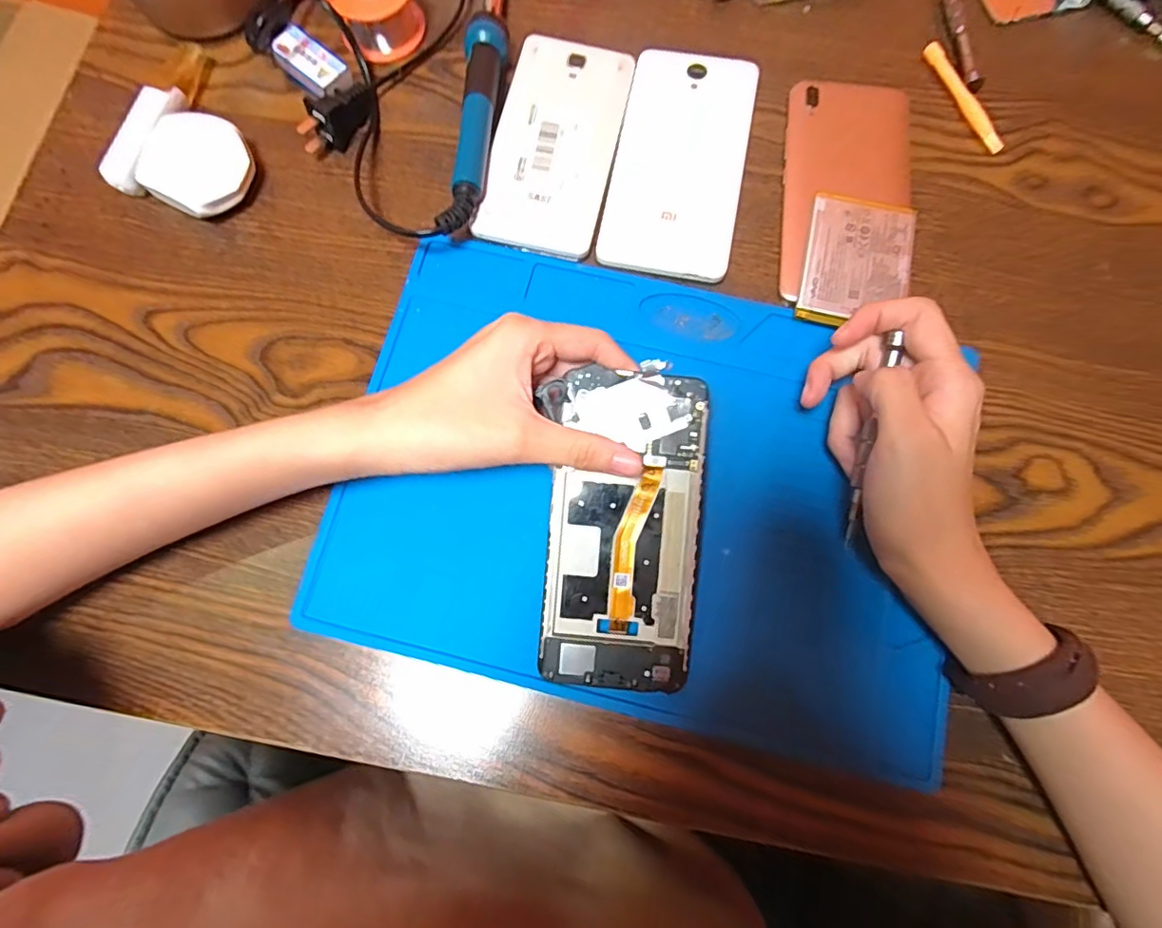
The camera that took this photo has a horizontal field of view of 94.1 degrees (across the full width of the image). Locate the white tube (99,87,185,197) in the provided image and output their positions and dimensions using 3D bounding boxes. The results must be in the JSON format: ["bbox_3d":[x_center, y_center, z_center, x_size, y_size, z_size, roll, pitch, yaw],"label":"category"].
[{"bbox_3d":[-0.260,-0.194,0.326,0.022,0.022,0.072,15,78,4],"label":"white tube"}]

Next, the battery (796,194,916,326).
[{"bbox_3d":[0.156,-0.114,0.305,0.058,0.004,0.082,14,77,3],"label":"battery"}]

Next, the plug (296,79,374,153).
[{"bbox_3d":[-0.145,-0.210,0.326,0.016,0.026,0.054,33,80,8],"label":"plug"}]

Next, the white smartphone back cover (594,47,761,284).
[{"bbox_3d":[0.060,-0.181,0.325,0.075,0.010,0.149,12,78,3],"label":"white smartphone back cover"}]

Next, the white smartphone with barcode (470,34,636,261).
[{"bbox_3d":[-0.015,-0.193,0.327,0.070,0.014,0.141,12,78,3],"label":"white smartphone with barcode"}]

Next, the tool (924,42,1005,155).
[{"bbox_3d":[0.237,-0.227,0.336,0.008,0.007,0.083,-23,78,-5],"label":"tool"}]

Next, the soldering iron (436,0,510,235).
[{"bbox_3d":[-0.059,-0.236,0.330,0.021,0.029,0.229,5,77,2],"label":"soldering iron"}]

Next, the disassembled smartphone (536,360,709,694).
[{"bbox_3d":[0.019,0.031,0.259,0.075,0.007,0.149,5,92,2],"label":"disassembled smartphone"}]

